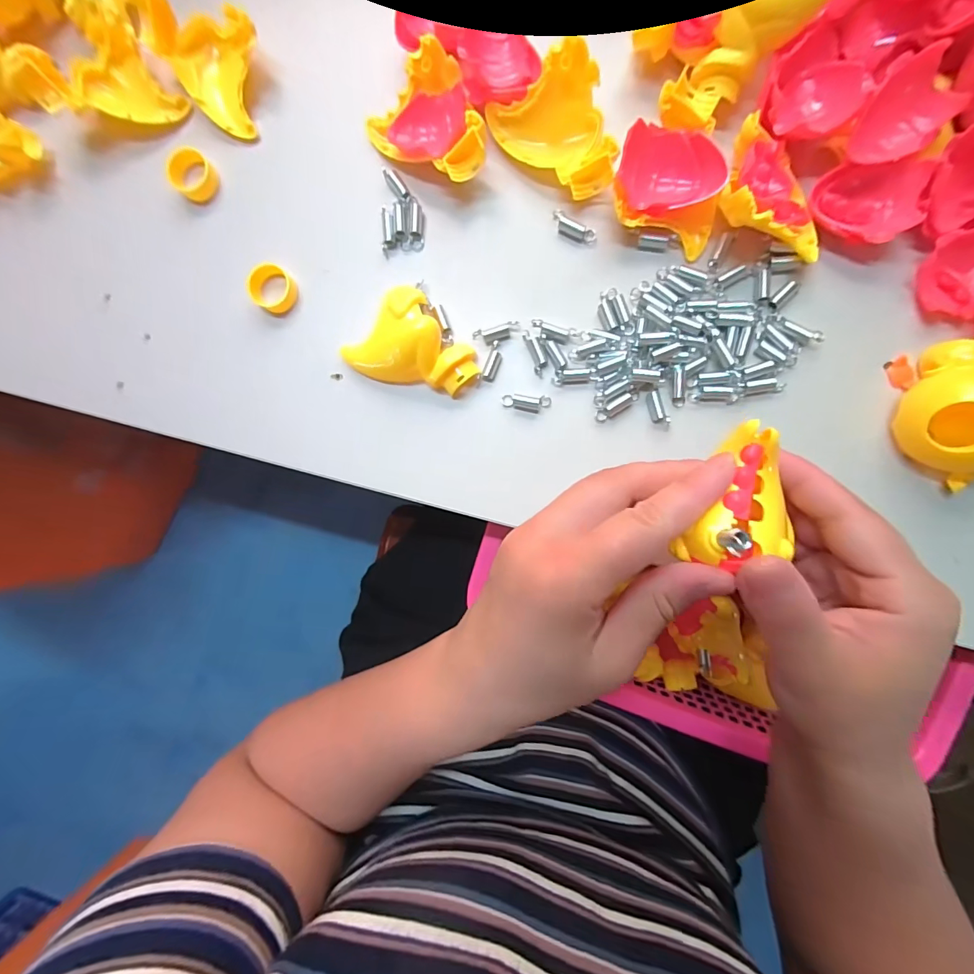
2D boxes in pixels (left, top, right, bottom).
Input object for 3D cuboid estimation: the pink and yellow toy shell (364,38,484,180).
[{"bbox_3d":[-0.031,-0.197,0.238,0.054,0.031,0.063,-31,89,5],"label":"pink and yellow toy shell"}]

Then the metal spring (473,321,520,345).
[{"bbox_3d":[0.006,-0.090,0.253,0.027,0.005,0.009,-15,90,5],"label":"metal spring"}]

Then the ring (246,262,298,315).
[{"bbox_3d":[-0.127,-0.118,0.257,0.025,0.013,0.025,0,92,4],"label":"ring"}]

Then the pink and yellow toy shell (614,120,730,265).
[{"bbox_3d":[0.098,-0.159,0.230,0.057,0.024,0.046,17,93,4],"label":"pink and yellow toy shell"}]

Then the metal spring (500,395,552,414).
[{"bbox_3d":[0.023,-0.049,0.251,0.028,0.007,0.010,3,92,4],"label":"metal spring"}]

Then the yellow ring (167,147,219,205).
[{"bbox_3d":[-0.177,-0.188,0.257,0.030,0.010,0.025,37,94,2],"label":"yellow ring"}]

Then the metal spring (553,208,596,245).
[{"bbox_3d":[0.050,-0.148,0.246,0.028,0.006,0.010,30,94,3],"label":"metal spring"}]

